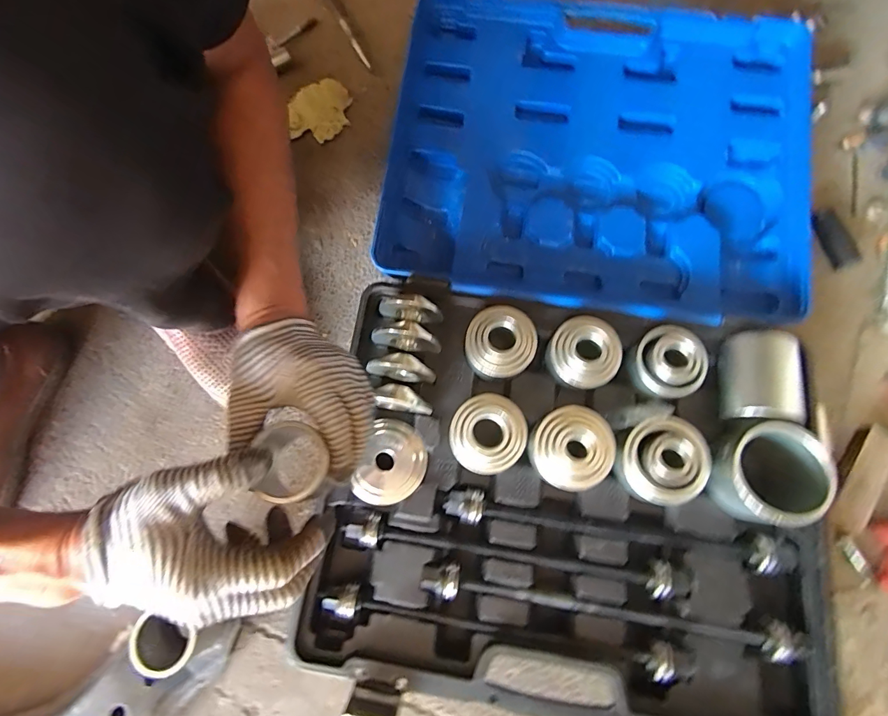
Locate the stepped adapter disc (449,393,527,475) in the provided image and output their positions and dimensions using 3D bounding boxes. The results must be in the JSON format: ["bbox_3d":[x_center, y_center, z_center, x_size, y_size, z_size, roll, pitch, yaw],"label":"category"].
[{"bbox_3d":[0.046,0.079,0.433,0.075,0.039,0.078,0,77,0],"label":"stepped adapter disc"}]

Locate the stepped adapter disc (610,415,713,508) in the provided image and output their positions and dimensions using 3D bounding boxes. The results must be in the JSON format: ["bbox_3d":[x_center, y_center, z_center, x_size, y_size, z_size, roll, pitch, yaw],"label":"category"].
[{"bbox_3d":[0.217,0.101,0.417,0.088,0.045,0.078,-29,79,-7],"label":"stepped adapter disc"}]

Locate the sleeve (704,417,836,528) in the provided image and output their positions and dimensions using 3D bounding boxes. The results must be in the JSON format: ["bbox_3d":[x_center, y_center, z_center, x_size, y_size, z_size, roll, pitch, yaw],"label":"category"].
[{"bbox_3d":[0.311,0.111,0.401,0.095,0.059,0.092,14,77,3],"label":"sleeve"}]

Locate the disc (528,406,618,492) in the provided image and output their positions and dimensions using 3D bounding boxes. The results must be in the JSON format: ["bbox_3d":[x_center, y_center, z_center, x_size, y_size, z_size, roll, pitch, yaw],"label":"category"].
[{"bbox_3d":[0.131,0.091,0.423,0.081,0.044,0.077,0,77,0],"label":"disc"}]

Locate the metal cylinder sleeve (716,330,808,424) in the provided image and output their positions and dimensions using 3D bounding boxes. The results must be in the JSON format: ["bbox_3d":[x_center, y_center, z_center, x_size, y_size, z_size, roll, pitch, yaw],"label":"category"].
[{"bbox_3d":[0.322,0.018,0.426,0.056,0.054,0.093,7,77,1],"label":"metal cylinder sleeve"}]

